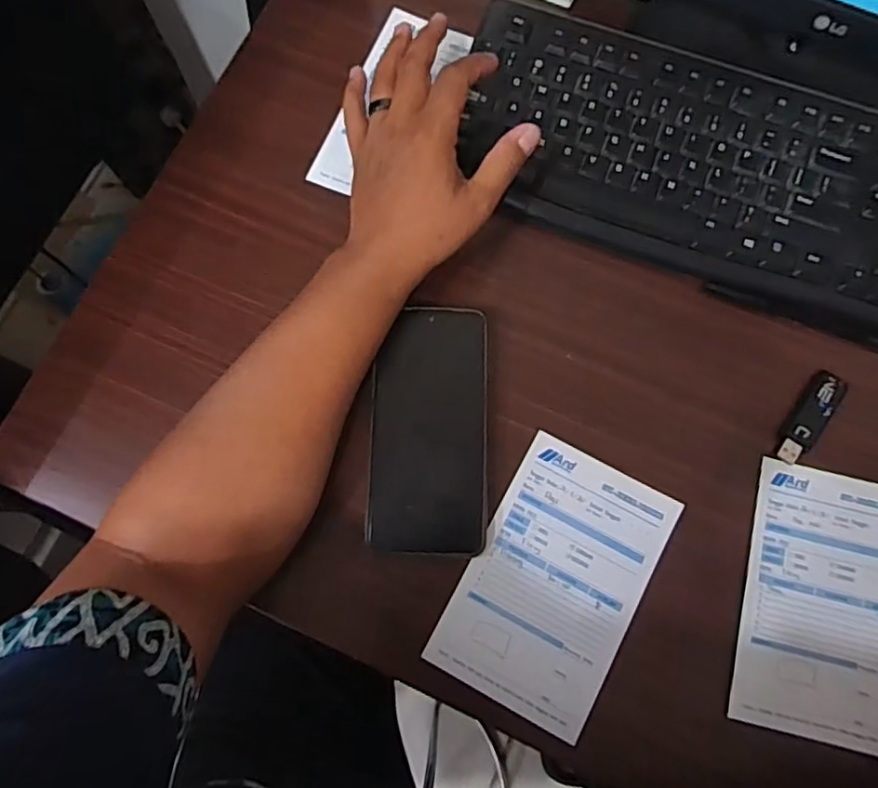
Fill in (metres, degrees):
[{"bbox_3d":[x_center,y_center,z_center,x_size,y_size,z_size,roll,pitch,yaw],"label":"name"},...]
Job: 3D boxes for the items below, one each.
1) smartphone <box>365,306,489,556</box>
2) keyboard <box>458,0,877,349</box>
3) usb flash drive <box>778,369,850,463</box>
[{"bbox_3d":[-0.006,0.022,0.413,0.076,0.010,0.161,2,78,0],"label":"smartphone"},{"bbox_3d":[0.223,-0.148,0.439,0.422,0.023,0.156,23,79,5],"label":"keyboard"},{"bbox_3d":[0.248,0.015,0.413,0.020,0.010,0.071,35,80,7],"label":"usb flash drive"}]

